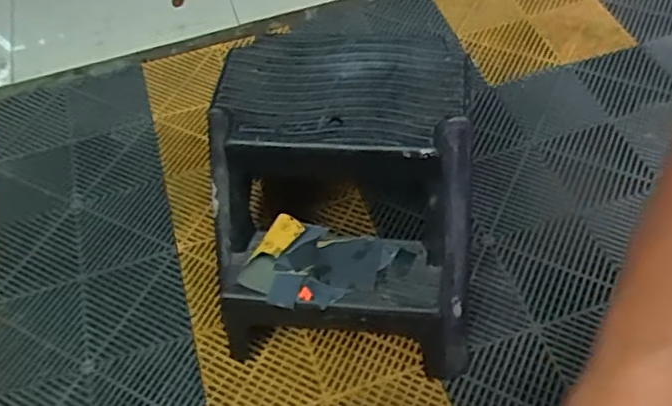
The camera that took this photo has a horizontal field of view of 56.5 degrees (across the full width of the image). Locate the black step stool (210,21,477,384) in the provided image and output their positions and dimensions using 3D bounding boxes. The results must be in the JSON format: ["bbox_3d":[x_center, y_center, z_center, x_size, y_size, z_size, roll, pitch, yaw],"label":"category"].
[{"bbox_3d":[0.016,0.012,1.080,0.412,0.419,0.401,4,55,7],"label":"black step stool"}]

